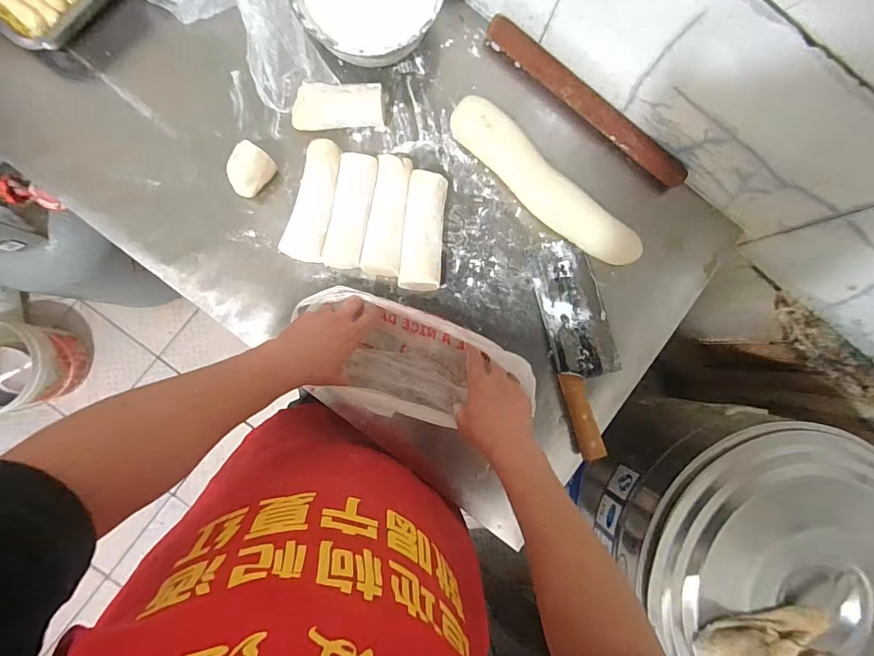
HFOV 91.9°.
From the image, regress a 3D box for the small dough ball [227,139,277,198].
[{"bbox_3d":[-0.262,-0.219,0.590,0.055,0.046,0.064,40,85,-3],"label":"small dough ball"}]

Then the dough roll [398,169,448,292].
[{"bbox_3d":[-0.019,-0.140,0.599,0.056,0.040,0.173,5,87,-5],"label":"dough roll"}]

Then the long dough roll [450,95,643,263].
[{"bbox_3d":[0.152,-0.201,0.603,0.322,0.051,0.053,41,85,-2],"label":"long dough roll"}]

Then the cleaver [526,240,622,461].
[{"bbox_3d":[0.212,0.023,0.609,0.099,0.034,0.310,-12,89,-6],"label":"cleaver"}]

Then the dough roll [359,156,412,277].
[{"bbox_3d":[-0.071,-0.156,0.600,0.051,0.036,0.163,7,87,-5],"label":"dough roll"}]

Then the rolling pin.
[{"bbox_3d":[0.219,-0.329,0.617,0.355,0.037,0.035,40,85,-3],"label":"rolling pin"}]

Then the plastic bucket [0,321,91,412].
[{"bbox_3d":[-1.151,0.102,1.161,0.225,0.234,0.226,0,88,-5],"label":"plastic bucket"}]

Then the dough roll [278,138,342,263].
[{"bbox_3d":[-0.172,-0.175,0.593,0.057,0.043,0.164,11,87,-5],"label":"dough roll"}]

